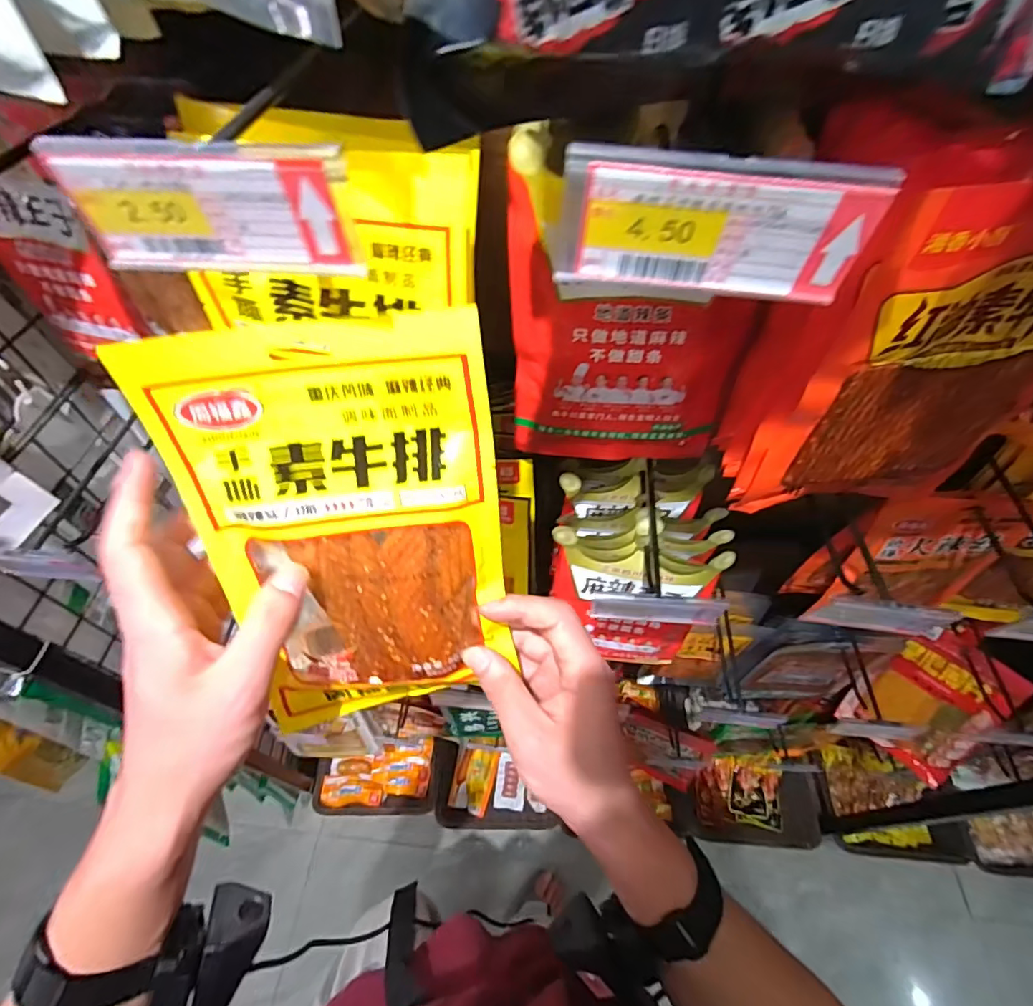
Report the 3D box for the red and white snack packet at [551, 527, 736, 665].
[{"bbox_3d":[0.118,0.110,0.563,0.160,0.200,0.048,10,55,7],"label":"red and white snack packet"}]

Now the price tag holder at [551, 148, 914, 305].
[{"bbox_3d":[0.065,-0.092,0.175,0.100,0.044,0.004,5,54,4],"label":"price tag holder"}]

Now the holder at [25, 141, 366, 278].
[{"bbox_3d":[-0.108,-0.104,0.185,0.099,0.043,0.006,2,54,2],"label":"holder"}]

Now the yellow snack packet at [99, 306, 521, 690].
[{"bbox_3d":[-0.088,0.017,0.280,0.155,0.216,0.016,-6,27,-1],"label":"yellow snack packet"}]

